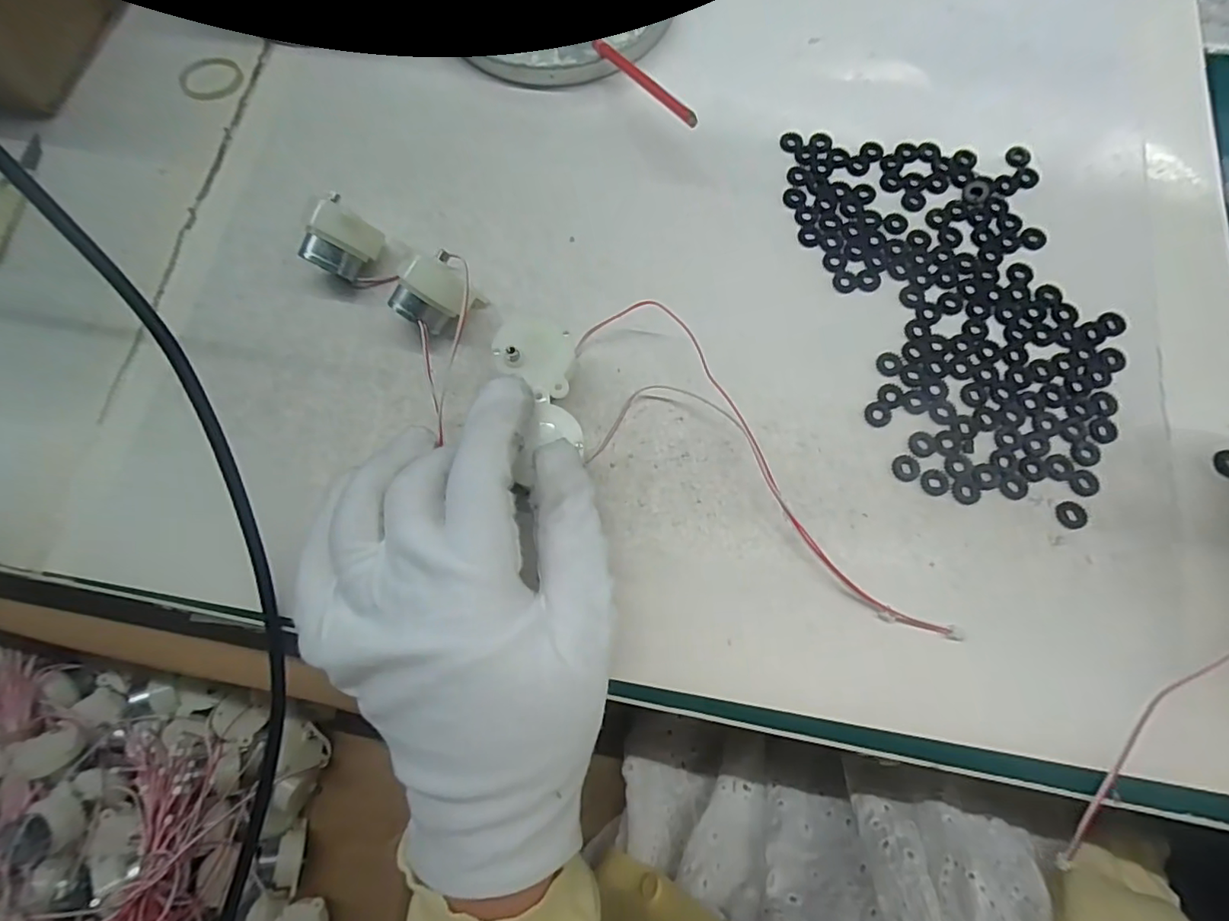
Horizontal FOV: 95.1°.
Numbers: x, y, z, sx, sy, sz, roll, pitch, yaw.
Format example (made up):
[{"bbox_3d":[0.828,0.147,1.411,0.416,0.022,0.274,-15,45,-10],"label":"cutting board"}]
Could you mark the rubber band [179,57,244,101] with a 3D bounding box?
[{"bbox_3d":[-0.211,-0.200,0.293,0.030,0.004,0.030,-1,73,2],"label":"rubber band"}]

